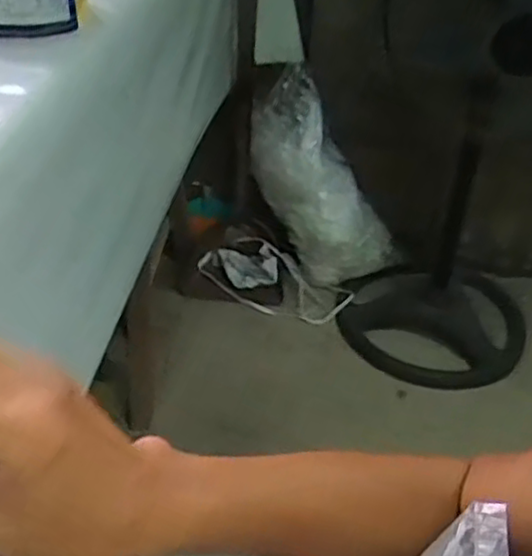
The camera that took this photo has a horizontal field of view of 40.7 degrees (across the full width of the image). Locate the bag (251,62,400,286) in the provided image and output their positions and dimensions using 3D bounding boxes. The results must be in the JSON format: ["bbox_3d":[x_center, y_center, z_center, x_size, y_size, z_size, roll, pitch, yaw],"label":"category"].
[{"bbox_3d":[0.104,-0.210,1.608,0.150,0.487,0.181,-33,11,-40],"label":"bag"}]

